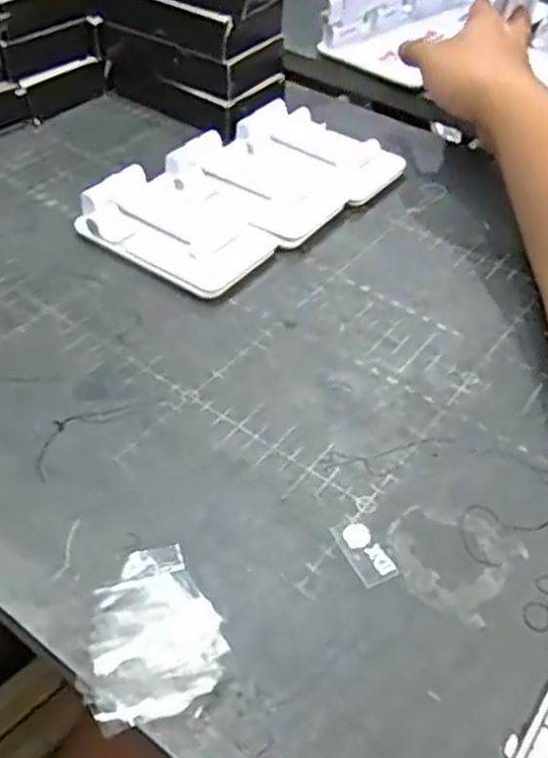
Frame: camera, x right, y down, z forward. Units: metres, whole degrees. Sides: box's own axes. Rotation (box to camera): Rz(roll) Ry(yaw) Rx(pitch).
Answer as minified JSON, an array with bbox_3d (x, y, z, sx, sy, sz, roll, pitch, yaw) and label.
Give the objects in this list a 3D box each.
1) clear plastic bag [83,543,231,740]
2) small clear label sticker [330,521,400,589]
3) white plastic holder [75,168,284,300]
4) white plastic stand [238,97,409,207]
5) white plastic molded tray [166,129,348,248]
[{"bbox_3d":[-0.043,0.089,0.266,0.046,0.013,0.069,-8,47,-11],"label":"clear plastic bag"},{"bbox_3d":[0.037,0.069,0.298,0.016,0.004,0.030,-18,49,-19],"label":"small clear label sticker"},{"bbox_3d":[-0.058,-0.088,0.432,0.105,0.023,0.067,31,52,25],"label":"white plastic holder"},{"bbox_3d":[0.027,-0.154,0.505,0.108,0.023,0.070,32,52,25],"label":"white plastic stand"},{"bbox_3d":[-0.014,-0.122,0.470,0.106,0.024,0.068,29,51,23],"label":"white plastic molded tray"}]

